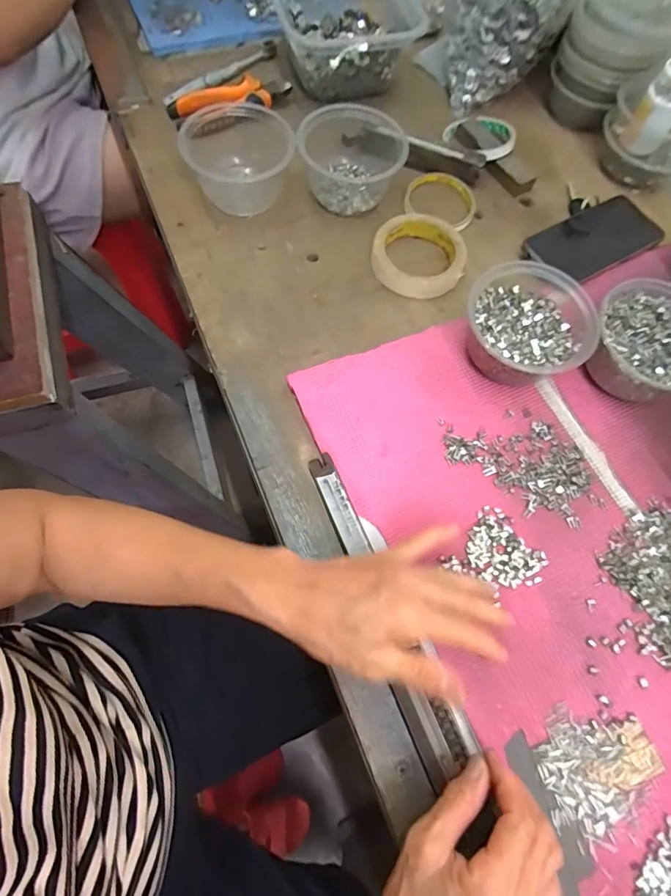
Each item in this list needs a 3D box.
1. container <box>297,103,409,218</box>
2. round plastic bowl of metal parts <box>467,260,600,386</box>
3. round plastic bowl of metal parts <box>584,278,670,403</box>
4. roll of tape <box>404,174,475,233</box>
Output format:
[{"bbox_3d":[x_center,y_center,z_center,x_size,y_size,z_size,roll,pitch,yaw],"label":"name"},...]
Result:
[{"bbox_3d":[0.018,-0.326,0.514,0.112,0.054,0.117,1,69,-2],"label":"container"},{"bbox_3d":[0.176,-0.110,0.431,0.107,0.061,0.103,1,69,-2],"label":"round plastic bowl of metal parts"},{"bbox_3d":[0.294,-0.095,0.435,0.113,0.058,0.109,1,69,-2],"label":"round plastic bowl of metal parts"},{"bbox_3d":[0.128,-0.297,0.548,0.083,0.014,0.083,1,69,-2],"label":"roll of tape"}]

